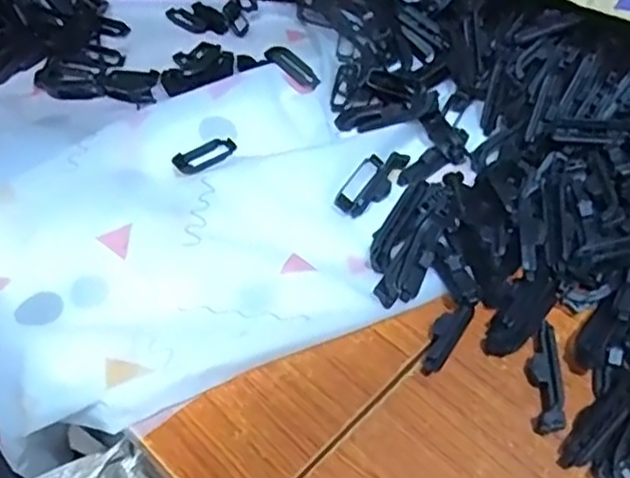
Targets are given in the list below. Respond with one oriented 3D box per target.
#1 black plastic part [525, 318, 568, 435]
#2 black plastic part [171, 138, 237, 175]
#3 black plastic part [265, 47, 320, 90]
[{"bbox_3d":[0.146,0.086,0.418,0.018,0.014,0.070,4,51,3],"label":"black plastic part"},{"bbox_3d":[-0.087,-0.067,0.533,0.023,0.004,0.057,45,53,15],"label":"black plastic part"},{"bbox_3d":[-0.019,-0.157,0.604,0.055,0.009,0.020,37,62,1],"label":"black plastic part"}]

